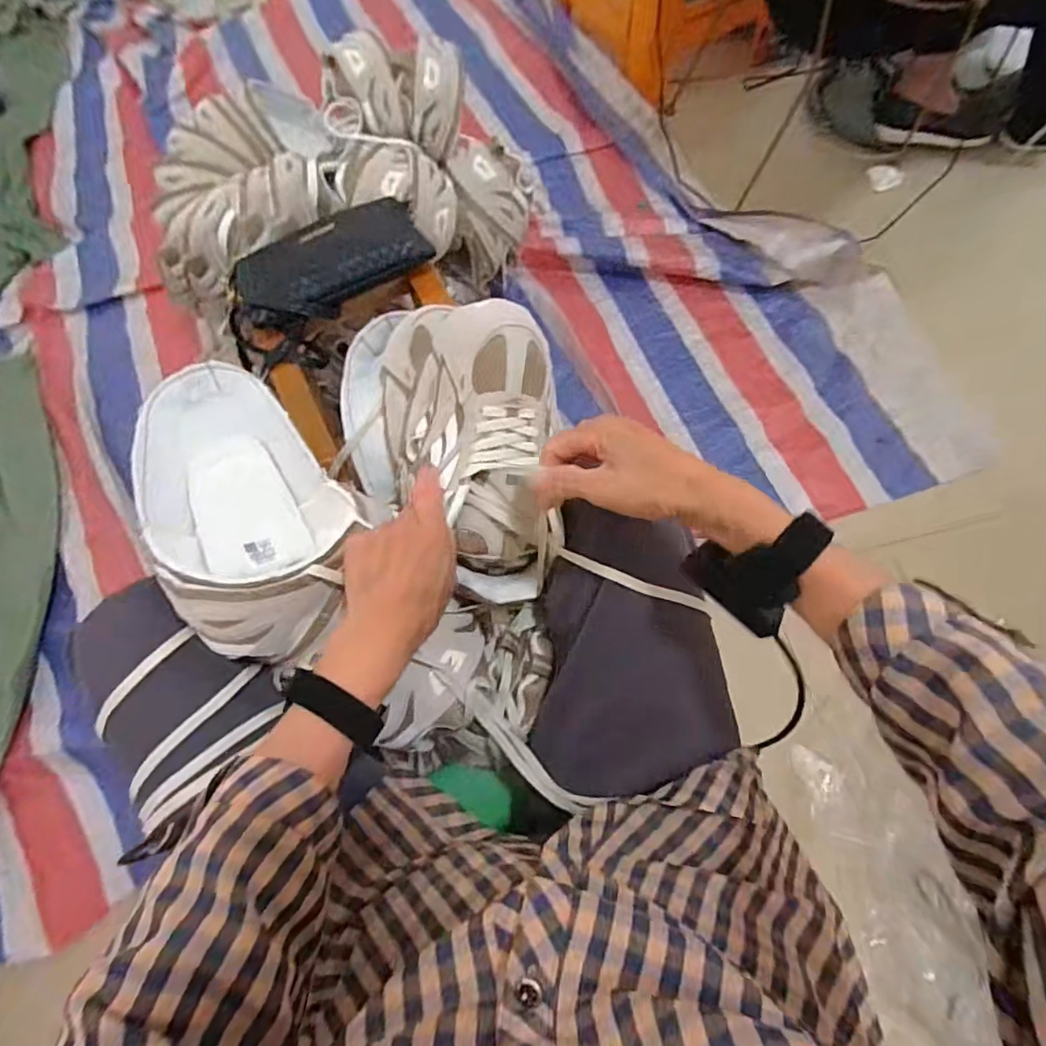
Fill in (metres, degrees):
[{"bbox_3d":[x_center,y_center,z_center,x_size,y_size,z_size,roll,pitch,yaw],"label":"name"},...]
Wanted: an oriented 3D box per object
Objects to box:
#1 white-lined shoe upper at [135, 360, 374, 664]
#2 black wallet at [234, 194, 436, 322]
[{"bbox_3d":[-0.225,-0.022,0.464,0.135,0.092,0.261,-31,68,-8],"label":"white-lined shoe upper"},{"bbox_3d":[-0.218,-0.298,0.633,0.218,0.027,0.109,-32,72,-9],"label":"black wallet"}]

